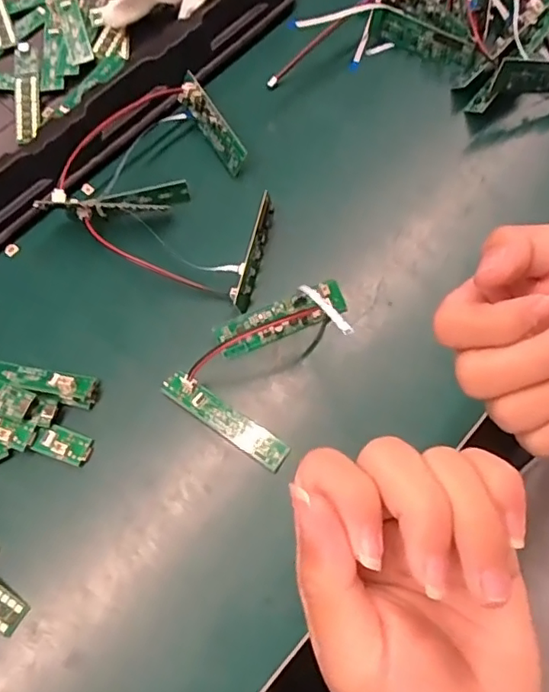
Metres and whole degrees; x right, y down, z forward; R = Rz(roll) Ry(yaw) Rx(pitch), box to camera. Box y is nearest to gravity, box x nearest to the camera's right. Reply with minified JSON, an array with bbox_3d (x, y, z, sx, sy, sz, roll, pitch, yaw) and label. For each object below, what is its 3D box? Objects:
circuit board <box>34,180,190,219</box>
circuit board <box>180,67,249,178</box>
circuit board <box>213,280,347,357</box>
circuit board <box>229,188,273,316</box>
[{"bbox_3d":[-0.104,-0.095,0.374,0.095,0.019,0.013,-11,69,-16],"label":"circuit board"},{"bbox_3d":[-0.045,-0.155,0.397,0.006,0.022,0.076,-21,76,-44],"label":"circuit board"},{"bbox_3d":[0.004,-0.017,0.354,0.081,0.005,0.022,-22,90,-3],"label":"circuit board"},{"bbox_3d":[-0.013,-0.059,0.365,0.011,0.020,0.079,13,71,6],"label":"circuit board"}]

